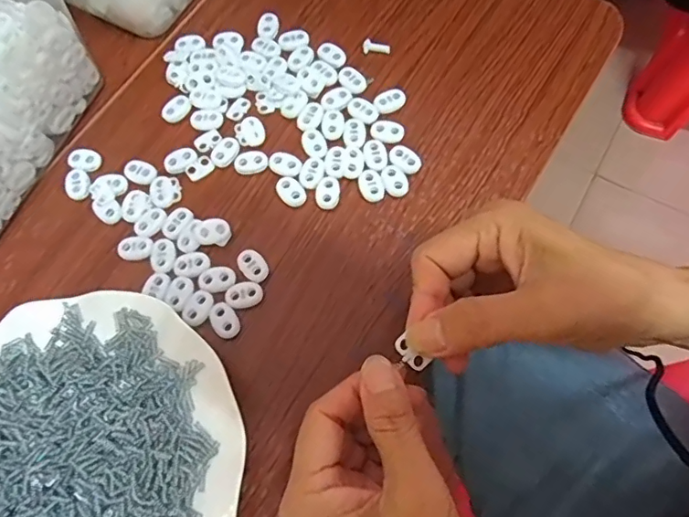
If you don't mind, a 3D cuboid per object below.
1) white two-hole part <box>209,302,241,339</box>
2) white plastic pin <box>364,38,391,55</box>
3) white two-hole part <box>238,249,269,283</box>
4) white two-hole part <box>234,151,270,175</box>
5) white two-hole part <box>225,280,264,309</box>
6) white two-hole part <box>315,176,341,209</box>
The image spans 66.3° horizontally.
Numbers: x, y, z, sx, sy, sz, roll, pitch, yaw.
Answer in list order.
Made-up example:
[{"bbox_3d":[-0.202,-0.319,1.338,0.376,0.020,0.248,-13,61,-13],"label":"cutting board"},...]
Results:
[{"bbox_3d":[-0.072,0.037,0.318,0.015,0.004,0.023,-30,73,-9],"label":"white two-hole part"},{"bbox_3d":[0.024,-0.154,0.384,0.020,0.006,0.008,13,72,5],"label":"white plastic pin"},{"bbox_3d":[-0.057,0.004,0.328,0.015,0.004,0.023,-39,75,-12],"label":"white two-hole part"},{"bbox_3d":[-0.063,-0.065,0.353,0.023,0.004,0.015,-12,71,-4],"label":"white two-hole part"},{"bbox_3d":[-0.061,0.022,0.323,0.023,0.004,0.016,-4,71,-1],"label":"white two-hole part"},{"bbox_3d":[-0.011,-0.044,0.342,0.015,0.004,0.022,2,71,1],"label":"white two-hole part"}]

